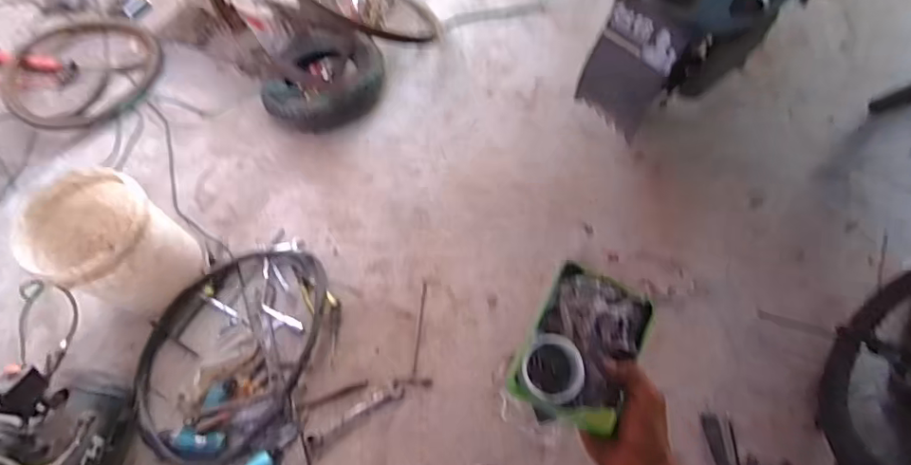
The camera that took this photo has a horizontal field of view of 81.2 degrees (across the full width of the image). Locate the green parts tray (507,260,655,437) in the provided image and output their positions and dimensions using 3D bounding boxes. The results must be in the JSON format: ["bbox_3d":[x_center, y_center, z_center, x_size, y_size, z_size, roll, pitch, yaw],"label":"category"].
[{"bbox_3d":[0.130,0.115,0.541,0.106,0.035,0.145,26,67,11],"label":"green parts tray"}]

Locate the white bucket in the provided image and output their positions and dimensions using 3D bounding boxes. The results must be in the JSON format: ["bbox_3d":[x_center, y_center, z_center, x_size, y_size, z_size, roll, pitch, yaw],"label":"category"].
[{"bbox_3d":[-0.893,0.028,1.387,0.315,0.296,0.283,25,71,9],"label":"white bucket"}]

